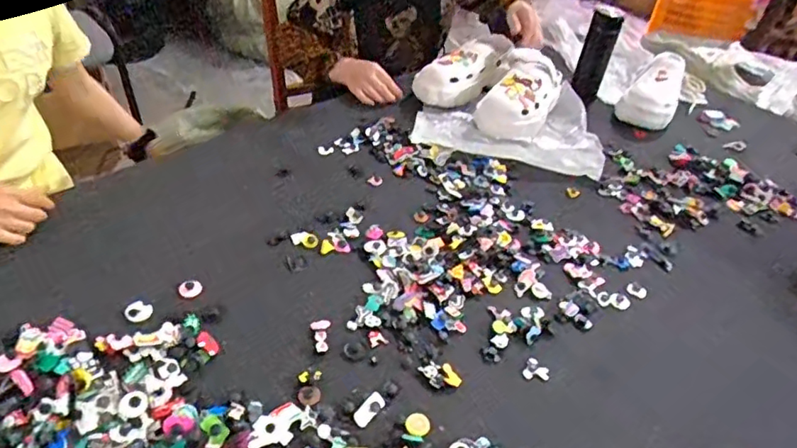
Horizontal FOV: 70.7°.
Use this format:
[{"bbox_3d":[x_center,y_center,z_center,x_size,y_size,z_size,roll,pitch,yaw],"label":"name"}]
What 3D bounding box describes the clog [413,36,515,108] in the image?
[{"bbox_3d":[0.130,-0.303,1.145,0.205,0.103,0.087,-30,49,-11],"label":"clog"}]

